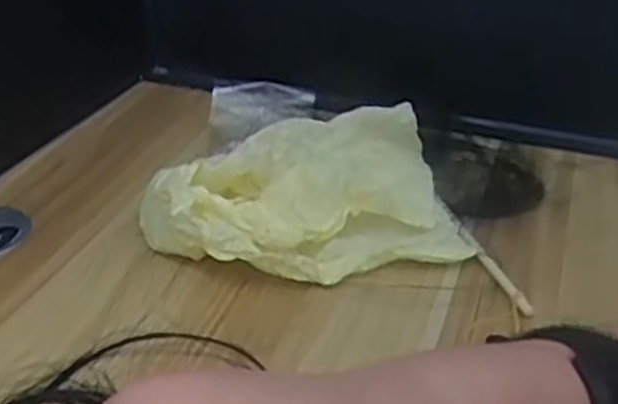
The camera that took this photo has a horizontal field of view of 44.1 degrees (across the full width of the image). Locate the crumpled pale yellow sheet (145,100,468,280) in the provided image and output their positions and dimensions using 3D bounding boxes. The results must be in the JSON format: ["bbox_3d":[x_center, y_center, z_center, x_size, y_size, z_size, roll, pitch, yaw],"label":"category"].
[{"bbox_3d":[-0.004,-0.002,0.480,0.190,0.062,0.106,-7,33,-13],"label":"crumpled pale yellow sheet"}]

